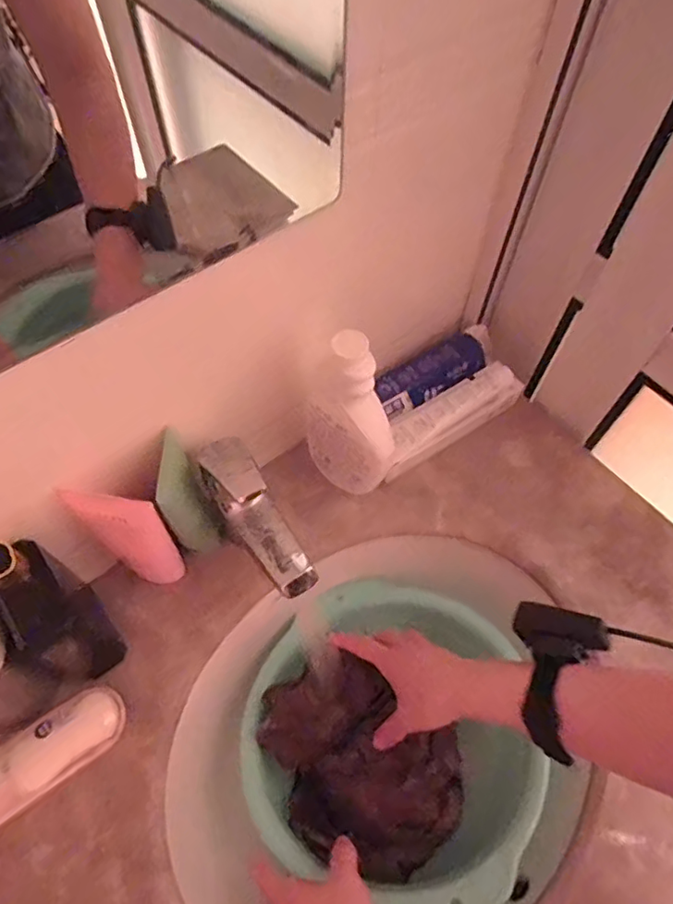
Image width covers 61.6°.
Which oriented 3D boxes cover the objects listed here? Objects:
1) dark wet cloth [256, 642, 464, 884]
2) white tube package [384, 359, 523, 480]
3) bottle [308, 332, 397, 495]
[{"bbox_3d":[0.021,0.295,0.542,0.157,0.051,0.192,-38,68,-19],"label":"dark wet cloth"},{"bbox_3d":[0.129,-0.039,0.638,0.185,0.052,0.052,-30,65,-18],"label":"white tube package"},{"bbox_3d":[0.016,-0.025,0.537,0.087,0.207,0.041,38,66,19],"label":"bottle"}]

